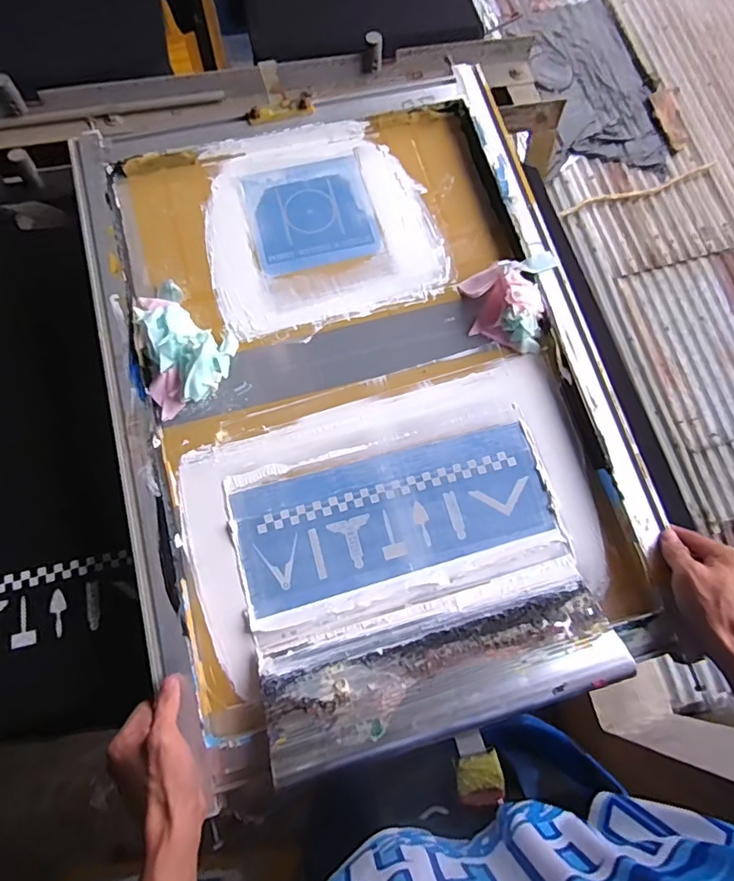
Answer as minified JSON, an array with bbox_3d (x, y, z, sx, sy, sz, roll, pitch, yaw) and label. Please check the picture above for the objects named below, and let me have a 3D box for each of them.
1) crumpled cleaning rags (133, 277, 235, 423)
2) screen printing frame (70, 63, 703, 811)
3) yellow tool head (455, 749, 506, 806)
[{"bbox_3d":[-0.200,-0.114,0.592,0.094,0.037,0.154,-14,75,-6],"label":"crumpled cleaning rags"},{"bbox_3d":[-0.009,-0.087,0.608,0.533,0.040,0.724,-14,75,-6],"label":"screen printing frame"},{"bbox_3d":[0.100,0.299,0.471,0.041,0.013,0.037,-10,74,-5],"label":"yellow tool head"}]

